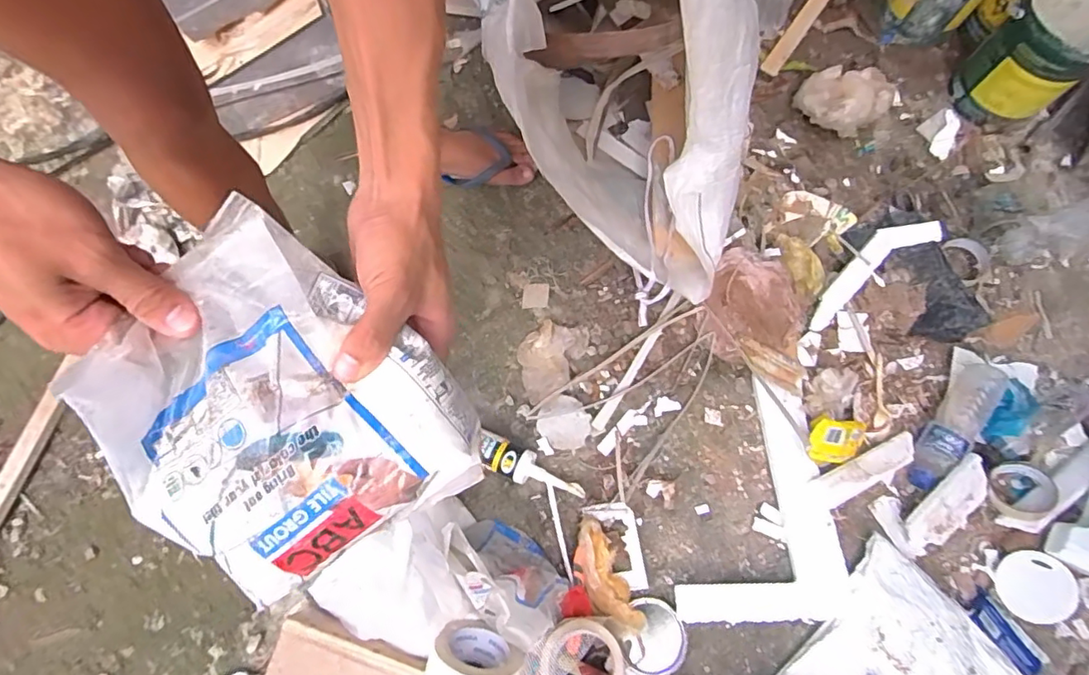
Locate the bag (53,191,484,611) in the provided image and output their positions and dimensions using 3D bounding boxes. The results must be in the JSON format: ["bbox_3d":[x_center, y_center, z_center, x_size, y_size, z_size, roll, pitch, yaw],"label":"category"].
[{"bbox_3d":[-0.159,0.046,0.322,0.177,0.074,0.205,-42,87,-3],"label":"bag"}]

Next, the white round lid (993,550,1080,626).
[{"bbox_3d":[0.704,0.358,0.810,0.099,0.013,0.094,-3,78,13],"label":"white round lid"}]

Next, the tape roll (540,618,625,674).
[{"bbox_3d":[0.046,0.392,0.674,0.098,0.023,0.098,1,74,-4],"label":"tape roll"}]

